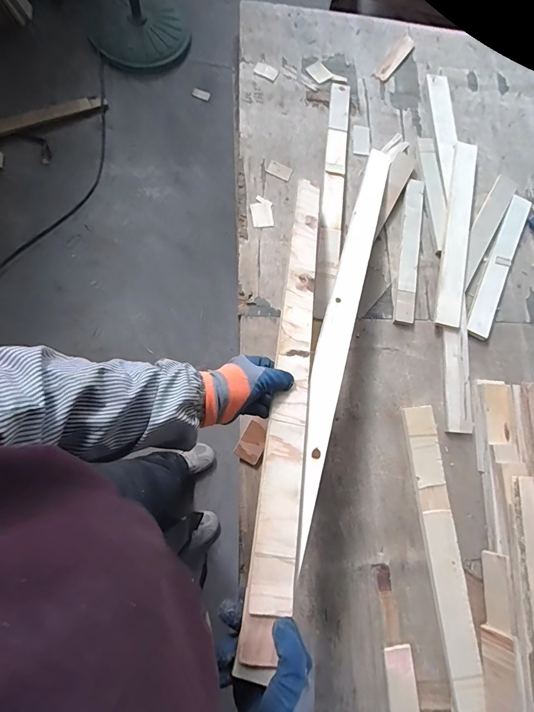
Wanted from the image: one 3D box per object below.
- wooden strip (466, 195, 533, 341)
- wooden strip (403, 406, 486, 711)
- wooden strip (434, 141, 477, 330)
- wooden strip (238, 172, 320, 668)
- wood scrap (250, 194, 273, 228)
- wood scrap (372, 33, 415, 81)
[{"bbox_3d":[0.525,-0.208,0.836,0.051,0.008,0.376,27,75,-1],"label":"wooden strip"},{"bbox_3d":[0.329,0.412,0.668,0.062,0.021,0.638,-3,77,-8],"label":"wooden strip"},{"bbox_3d":[0.426,-0.279,0.824,0.058,0.012,0.457,13,76,3],"label":"wooden strip"},{"bbox_3d":[0.040,-0.005,0.543,0.054,0.022,0.719,8,61,1],"label":"wooden strip"},{"bbox_3d":[-0.010,-0.308,0.797,0.045,0.006,0.068,-4,84,-10],"label":"wood scrap"},{"bbox_3d":[0.322,-0.747,0.933,0.038,0.011,0.176,35,75,2],"label":"wood scrap"}]

